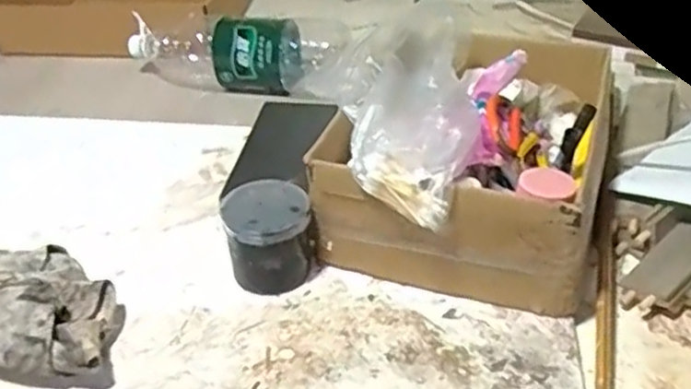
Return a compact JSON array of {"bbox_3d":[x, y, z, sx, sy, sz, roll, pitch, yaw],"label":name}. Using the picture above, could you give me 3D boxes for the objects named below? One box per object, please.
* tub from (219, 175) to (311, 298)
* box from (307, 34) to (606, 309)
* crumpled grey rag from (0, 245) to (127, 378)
[{"bbox_3d":[-0.072,0.040,0.676,0.077,0.079,0.083,-1,35,1],"label":"tub"},{"bbox_3d":[0.139,-0.061,0.762,0.254,0.152,0.352,10,37,16],"label":"box"},{"bbox_3d":[-0.301,0.092,0.632,0.239,0.057,0.136,10,37,16],"label":"crumpled grey rag"}]

